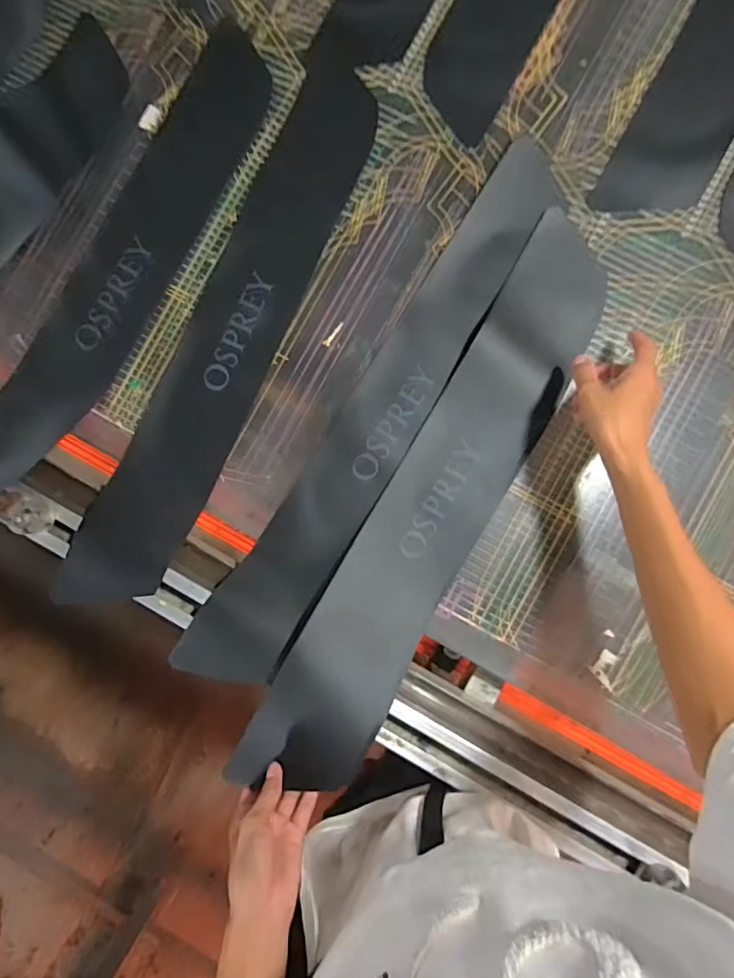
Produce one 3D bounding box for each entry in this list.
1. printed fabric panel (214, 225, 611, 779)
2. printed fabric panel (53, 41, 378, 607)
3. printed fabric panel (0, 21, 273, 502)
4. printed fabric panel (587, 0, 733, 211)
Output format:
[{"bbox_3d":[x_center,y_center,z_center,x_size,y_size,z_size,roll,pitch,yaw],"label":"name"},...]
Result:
[{"bbox_3d":[0.083,0.012,0.578,0.121,0.049,0.668,29,84,6],"label":"printed fabric panel"},{"bbox_3d":[-0.166,-0.200,0.608,0.125,0.032,0.697,23,87,6],"label":"printed fabric panel"},{"bbox_3d":[-0.313,-0.241,0.613,0.122,0.041,0.712,29,87,6],"label":"printed fabric panel"},{"bbox_3d":[0.448,-0.558,0.621,0.117,0.007,0.536,29,89,5],"label":"printed fabric panel"}]

